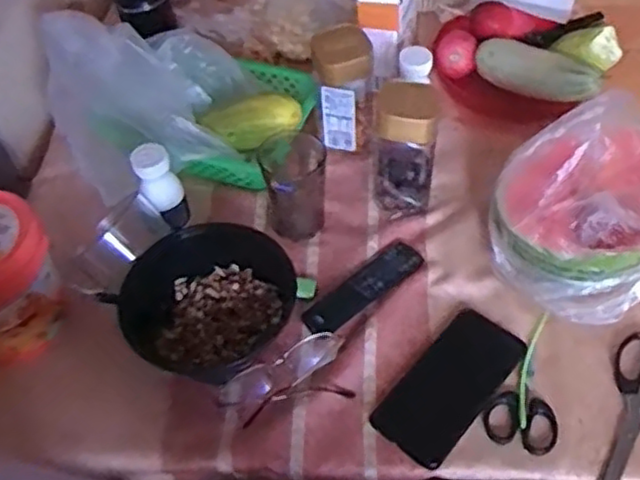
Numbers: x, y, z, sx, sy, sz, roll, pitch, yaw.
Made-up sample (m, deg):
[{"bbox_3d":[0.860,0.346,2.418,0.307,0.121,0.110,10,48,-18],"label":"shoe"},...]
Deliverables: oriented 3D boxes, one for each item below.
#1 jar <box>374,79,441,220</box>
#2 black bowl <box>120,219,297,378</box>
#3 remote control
[{"bbox_3d":[0.095,-0.097,0.752,0.063,0.152,0.060,-2,52,3],"label":"jar"},{"bbox_3d":[-0.110,0.058,0.681,0.174,0.061,0.146,-25,54,-14],"label":"black bowl"},{"bbox_3d":[0.045,0.049,0.717,0.151,0.018,0.042,-35,57,-21],"label":"remote control"}]

